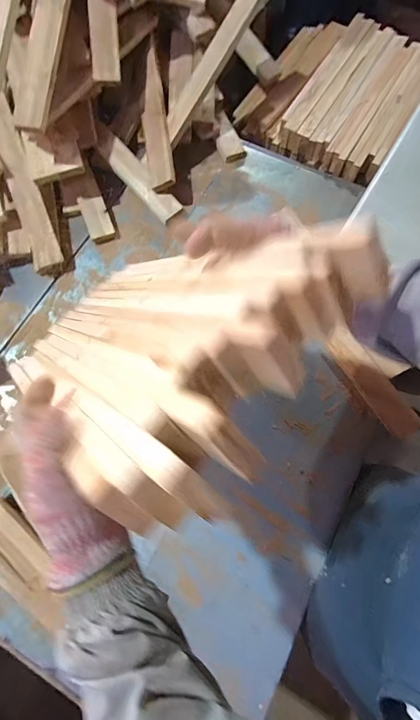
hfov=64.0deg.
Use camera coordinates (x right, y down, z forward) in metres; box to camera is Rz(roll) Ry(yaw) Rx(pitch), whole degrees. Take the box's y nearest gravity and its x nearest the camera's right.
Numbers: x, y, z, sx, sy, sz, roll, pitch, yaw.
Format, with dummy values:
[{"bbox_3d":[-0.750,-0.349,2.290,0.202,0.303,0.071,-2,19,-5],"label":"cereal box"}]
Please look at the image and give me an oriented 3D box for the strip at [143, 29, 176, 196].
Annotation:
[{"bbox_3d":[-0.134,-0.612,0.848,0.064,0.032,0.384,-5,84,-1],"label":"strip"}]

